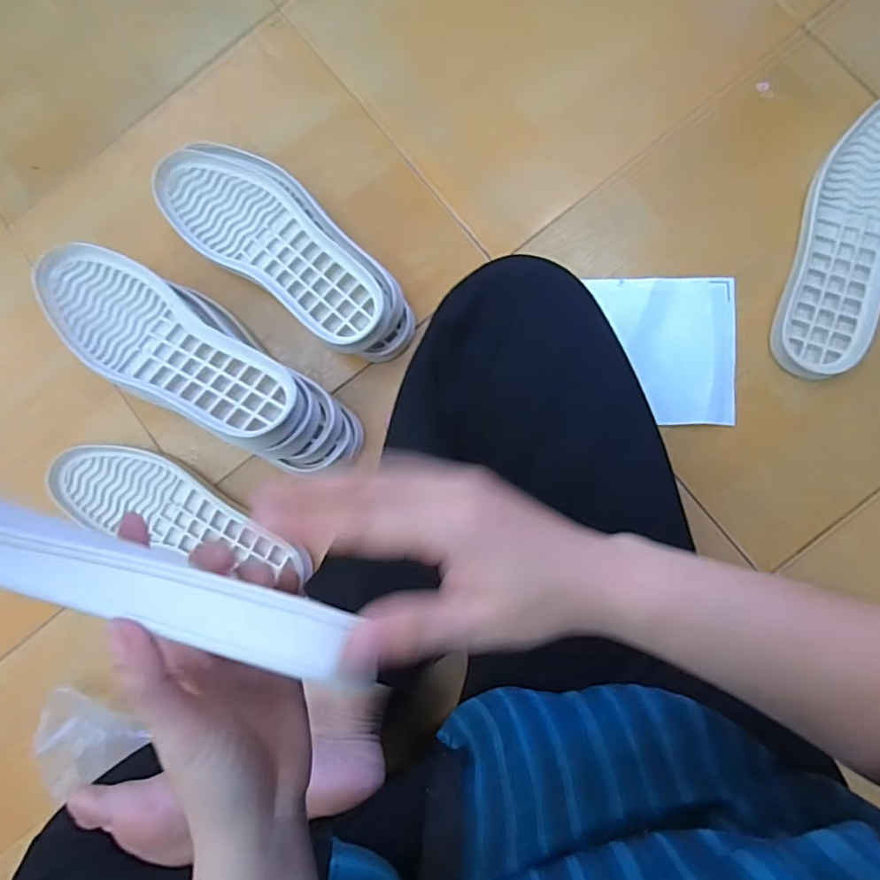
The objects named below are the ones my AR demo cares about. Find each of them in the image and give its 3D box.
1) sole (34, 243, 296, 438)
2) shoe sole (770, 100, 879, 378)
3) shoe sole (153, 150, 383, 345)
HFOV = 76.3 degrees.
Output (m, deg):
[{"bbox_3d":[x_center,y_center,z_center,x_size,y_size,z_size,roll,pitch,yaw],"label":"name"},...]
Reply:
[{"bbox_3d":[-0.254,-0.084,0.502,0.287,0.039,0.102,33,88,8],"label":"sole"},{"bbox_3d":[0.397,-0.201,0.538,0.097,0.021,0.292,26,87,8],"label":"shoe sole"},{"bbox_3d":[-0.166,-0.198,0.550,0.283,0.028,0.098,35,88,8],"label":"shoe sole"}]

